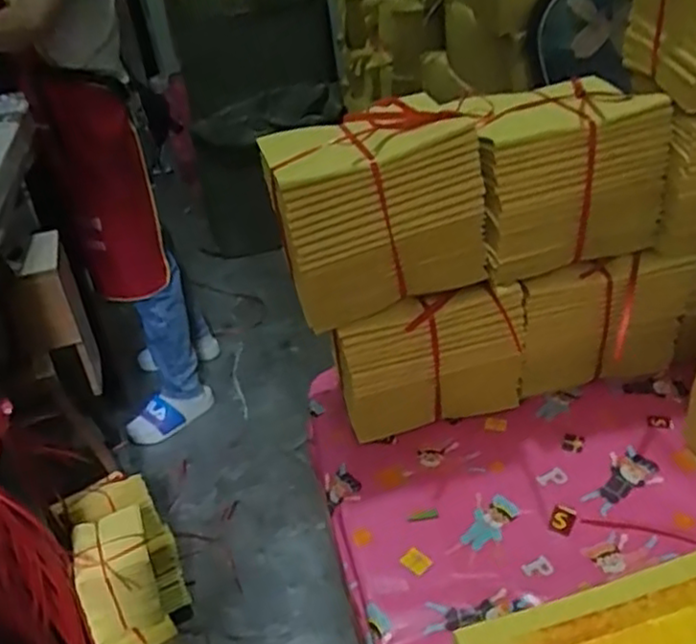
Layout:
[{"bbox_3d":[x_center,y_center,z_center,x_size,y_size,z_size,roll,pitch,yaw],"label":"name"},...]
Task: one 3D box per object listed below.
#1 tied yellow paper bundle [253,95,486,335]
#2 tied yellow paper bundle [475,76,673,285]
[{"bbox_3d":[0.022,-0.099,0.595,0.166,0.146,0.096,-12,34,-6],"label":"tied yellow paper bundle"},{"bbox_3d":[0.188,-0.131,0.624,0.165,0.130,0.106,-10,34,-4],"label":"tied yellow paper bundle"}]

